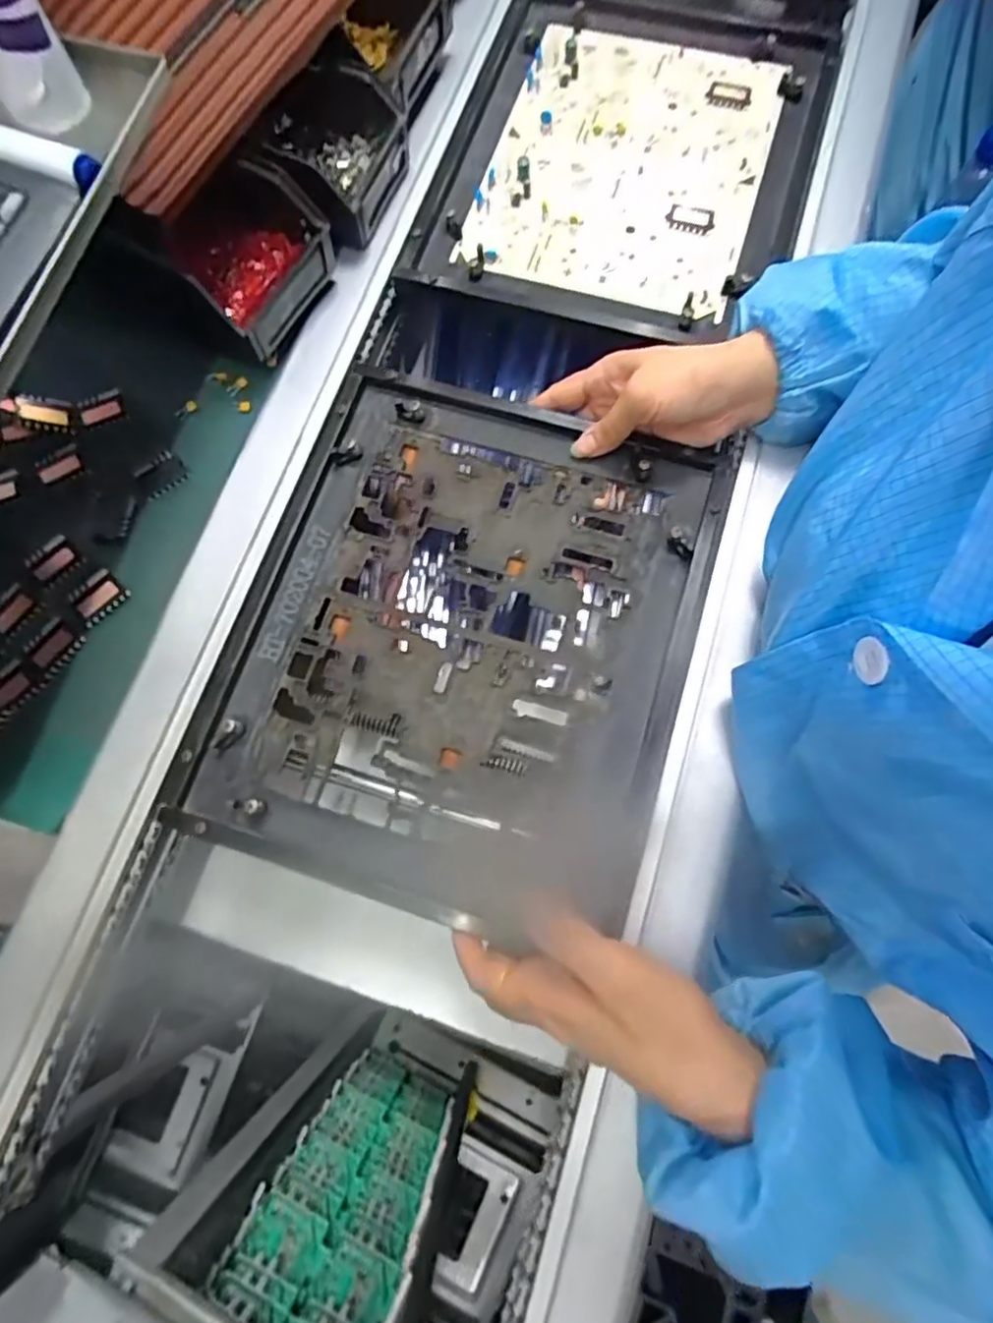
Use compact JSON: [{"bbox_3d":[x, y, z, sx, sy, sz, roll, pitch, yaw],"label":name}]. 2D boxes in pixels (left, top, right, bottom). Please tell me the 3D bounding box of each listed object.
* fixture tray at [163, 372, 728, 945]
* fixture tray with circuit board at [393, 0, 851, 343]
[{"bbox_3d":[-0.023,-0.017,0.394,0.273,0.019,0.322,17,78,6],"label":"fixture tray"},{"bbox_3d":[0.110,-0.420,0.491,0.269,0.020,0.371,17,76,7],"label":"fixture tray with circuit board"}]

